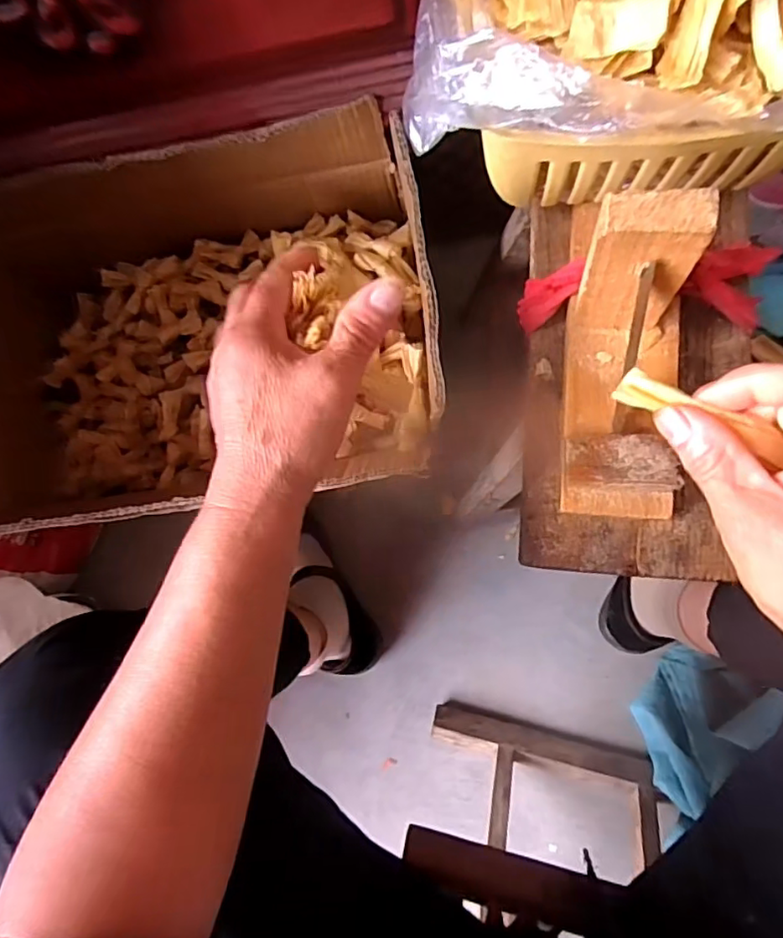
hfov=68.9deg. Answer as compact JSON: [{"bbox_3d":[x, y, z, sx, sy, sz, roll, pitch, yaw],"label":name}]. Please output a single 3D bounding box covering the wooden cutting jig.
[{"bbox_3d":[0.122,-0.041,0.272,0.066,0.107,0.128,4,85,8],"label":"wooden cutting jig"}]

